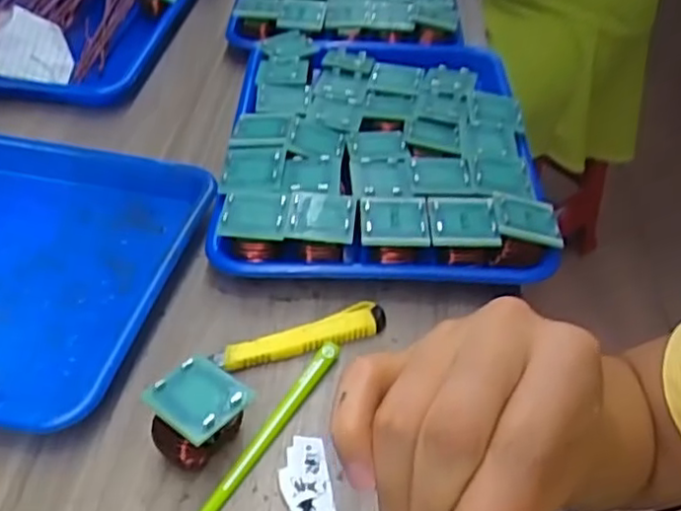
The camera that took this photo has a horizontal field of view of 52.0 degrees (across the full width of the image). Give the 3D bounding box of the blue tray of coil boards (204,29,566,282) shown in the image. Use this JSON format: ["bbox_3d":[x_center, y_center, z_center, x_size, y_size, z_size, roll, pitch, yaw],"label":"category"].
[{"bbox_3d":[0.034,-0.104,0.590,0.240,0.048,0.337,2,43,-1],"label":"blue tray of coil boards"}]

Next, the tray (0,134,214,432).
[{"bbox_3d":[-0.253,0.000,0.489,0.277,0.030,0.245,11,44,9],"label":"tray"}]

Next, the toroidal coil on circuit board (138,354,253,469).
[{"bbox_3d":[-0.077,0.093,0.385,0.050,0.048,0.049,30,50,27],"label":"toroidal coil on circuit board"}]

